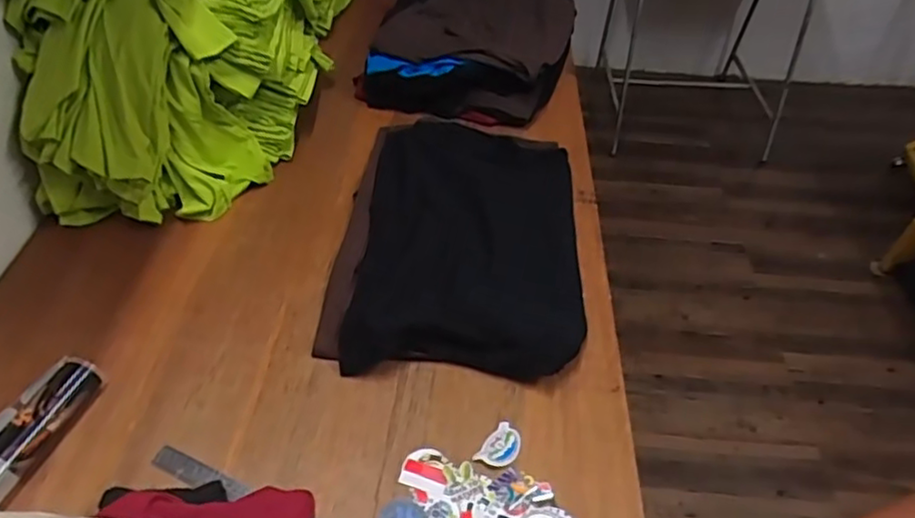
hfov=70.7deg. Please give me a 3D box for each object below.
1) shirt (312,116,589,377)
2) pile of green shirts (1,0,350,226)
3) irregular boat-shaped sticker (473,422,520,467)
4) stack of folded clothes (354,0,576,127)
[{"bbox_3d":[0.007,-0.057,1.011,0.368,0.047,0.540,3,45,0],"label":"shirt"},{"bbox_3d":[-0.430,-0.421,1.115,0.335,0.361,0.726,8,46,4],"label":"pile of green shirts"},{"bbox_3d":[0.054,0.225,0.779,0.043,0.004,0.061,25,49,20],"label":"irregular boat-shaped sticker"},{"bbox_3d":[0.032,-0.463,1.350,0.374,0.138,0.463,13,46,9],"label":"stack of folded clothes"}]

